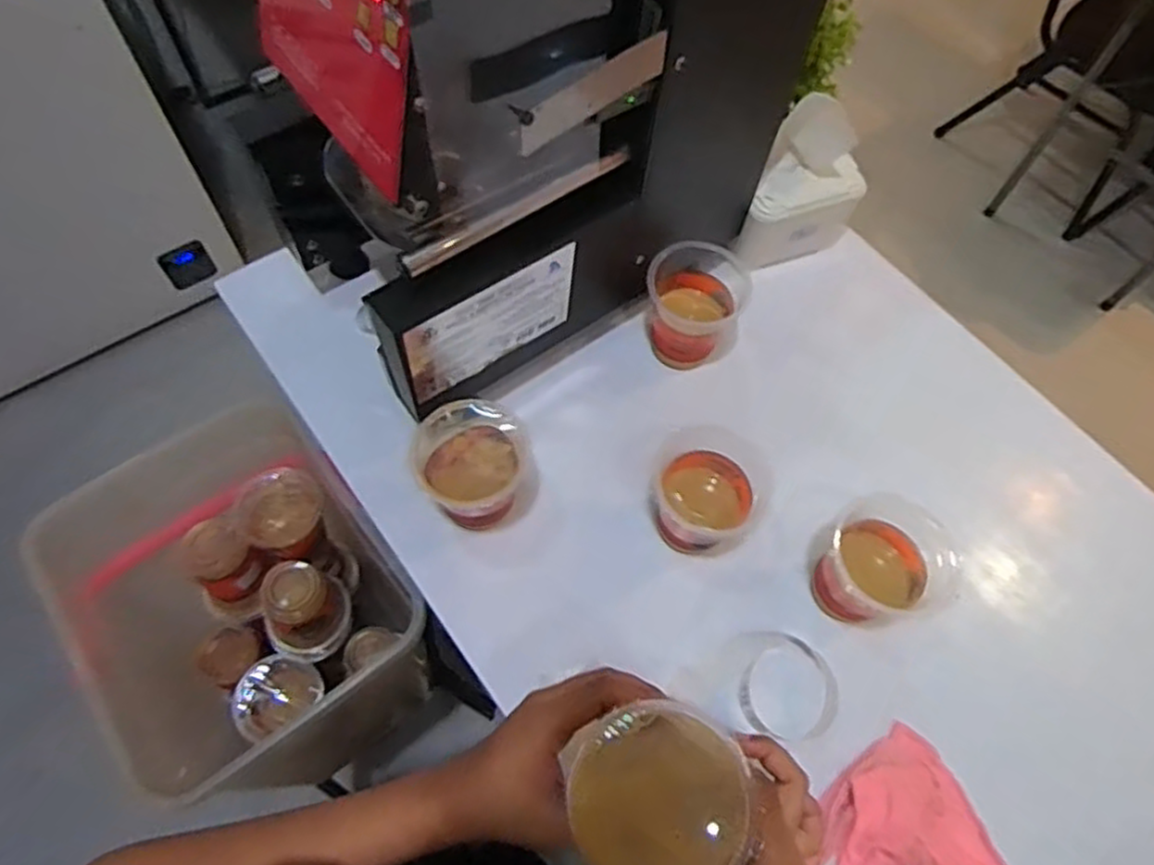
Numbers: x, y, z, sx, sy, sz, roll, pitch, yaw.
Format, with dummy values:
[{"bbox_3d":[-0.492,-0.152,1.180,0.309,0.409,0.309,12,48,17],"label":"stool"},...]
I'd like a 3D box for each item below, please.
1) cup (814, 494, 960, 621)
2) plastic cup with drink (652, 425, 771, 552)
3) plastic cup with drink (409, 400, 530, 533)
[{"bbox_3d":[0.237,0.106,0.583,0.096,0.088,0.093,1,64,-2],"label":"cup"},{"bbox_3d":[0.103,0.055,0.601,0.088,0.102,0.087,1,64,-2],"label":"plastic cup with drink"},{"bbox_3d":[-0.085,0.035,0.605,0.081,0.116,0.089,1,64,-2],"label":"plastic cup with drink"}]

